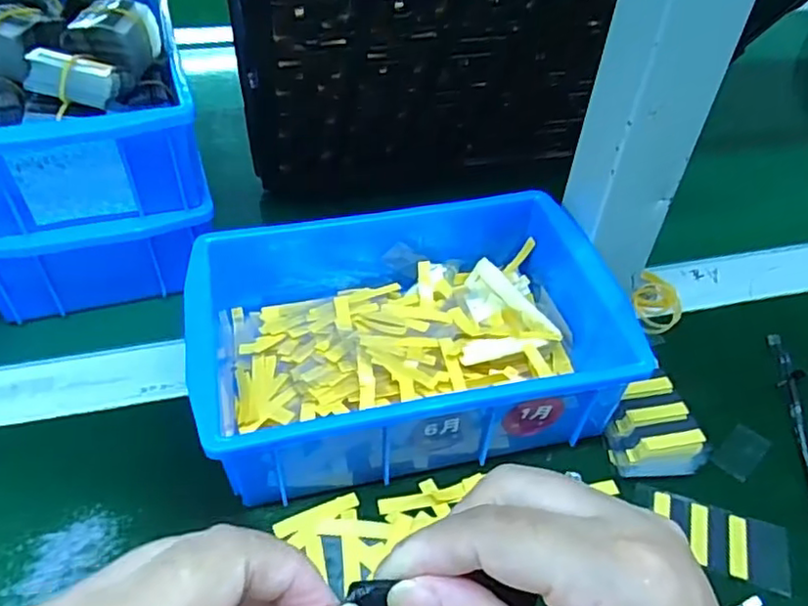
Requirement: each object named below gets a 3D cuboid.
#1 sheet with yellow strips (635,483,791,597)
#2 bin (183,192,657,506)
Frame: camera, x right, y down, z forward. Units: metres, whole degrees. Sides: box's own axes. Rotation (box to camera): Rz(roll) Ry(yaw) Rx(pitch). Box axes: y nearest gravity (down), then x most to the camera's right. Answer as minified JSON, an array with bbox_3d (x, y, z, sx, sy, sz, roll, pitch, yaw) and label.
[{"bbox_3d":[0.140,0.104,0.292,0.067,0.004,0.033,18,46,14],"label":"sheet with yellow strips"},{"bbox_3d":[-0.002,0.015,0.329,0.201,0.068,0.138,-8,45,-13],"label":"bin"}]

